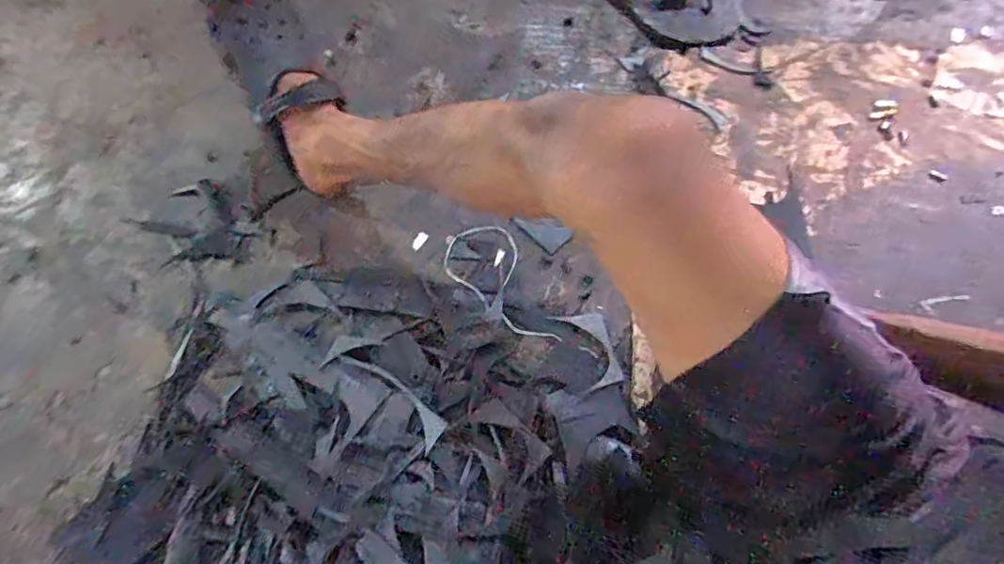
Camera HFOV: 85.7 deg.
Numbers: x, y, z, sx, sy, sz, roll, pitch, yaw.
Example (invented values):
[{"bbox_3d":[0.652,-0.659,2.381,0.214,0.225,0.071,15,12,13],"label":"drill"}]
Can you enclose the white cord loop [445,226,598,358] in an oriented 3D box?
[{"bbox_3d":[0.026,0.012,0.655,0.226,0.007,0.086,41,78,13],"label":"white cord loop"}]

